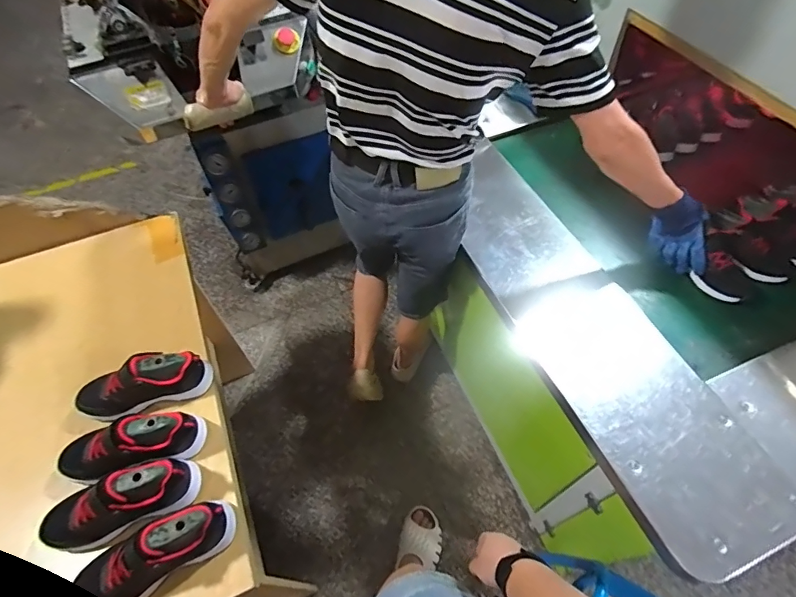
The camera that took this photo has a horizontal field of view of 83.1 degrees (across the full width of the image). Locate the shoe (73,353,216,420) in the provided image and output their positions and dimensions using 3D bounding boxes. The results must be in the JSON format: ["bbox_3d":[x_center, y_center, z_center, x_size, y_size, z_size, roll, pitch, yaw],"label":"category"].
[{"bbox_3d":[-0.433,0.142,0.749,0.215,0.086,0.066,-13,57,-7],"label":"shoe"}]

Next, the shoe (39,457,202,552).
[{"bbox_3d":[-0.410,0.291,0.651,0.213,0.095,0.080,-20,58,-11],"label":"shoe"}]

